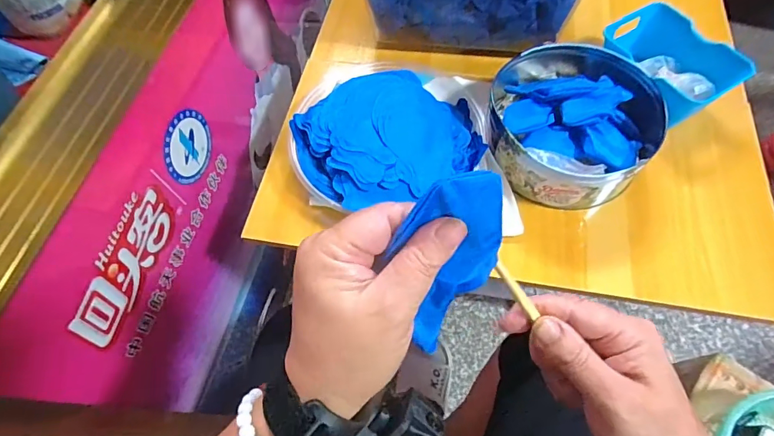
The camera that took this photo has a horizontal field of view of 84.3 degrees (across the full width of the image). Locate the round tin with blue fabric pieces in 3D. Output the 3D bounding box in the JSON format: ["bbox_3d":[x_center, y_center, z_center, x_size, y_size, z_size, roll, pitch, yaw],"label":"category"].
[{"bbox_3d":[0.228,-0.125,0.523,0.194,0.069,0.231,12,64,9],"label":"round tin with blue fabric pieces"}]

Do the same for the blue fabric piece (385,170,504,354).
[{"bbox_3d":[0.031,0.019,0.223,0.046,0.062,0.076,38,71,20],"label":"blue fabric piece"}]

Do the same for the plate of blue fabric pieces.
[{"bbox_3d":[-0.004,-0.130,0.543,0.233,0.067,0.244,-1,63,3],"label":"plate of blue fabric pieces"}]

